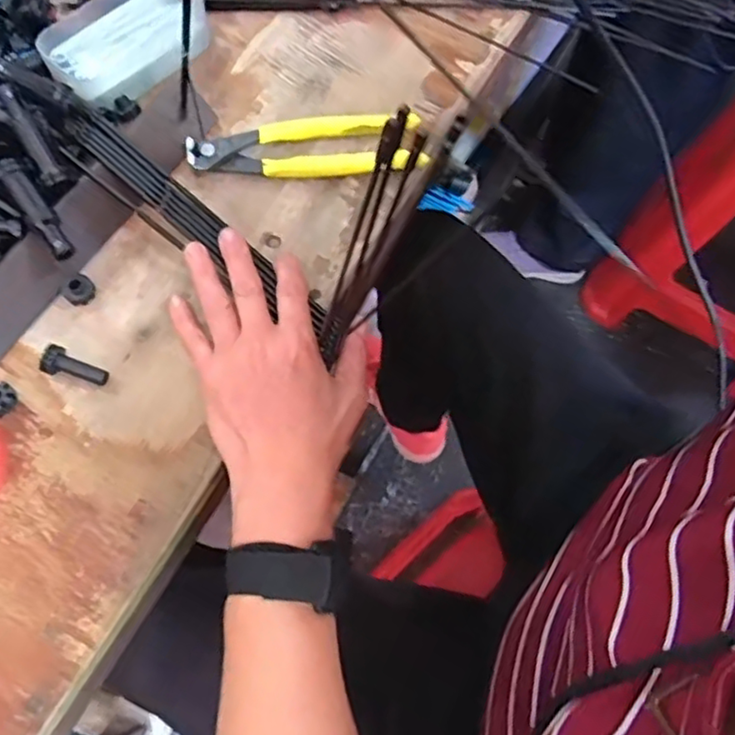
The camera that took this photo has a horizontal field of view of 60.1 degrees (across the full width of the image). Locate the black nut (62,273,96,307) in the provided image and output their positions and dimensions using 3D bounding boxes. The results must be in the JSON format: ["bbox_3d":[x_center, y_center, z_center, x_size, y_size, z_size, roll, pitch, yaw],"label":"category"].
[{"bbox_3d":[-0.186,-0.050,0.408,0.018,0.012,0.019,1,67,-3],"label":"black nut"}]

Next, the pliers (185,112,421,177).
[{"bbox_3d":[-0.046,-0.159,0.456,0.160,0.018,0.045,-3,68,-4],"label":"pliers"}]

